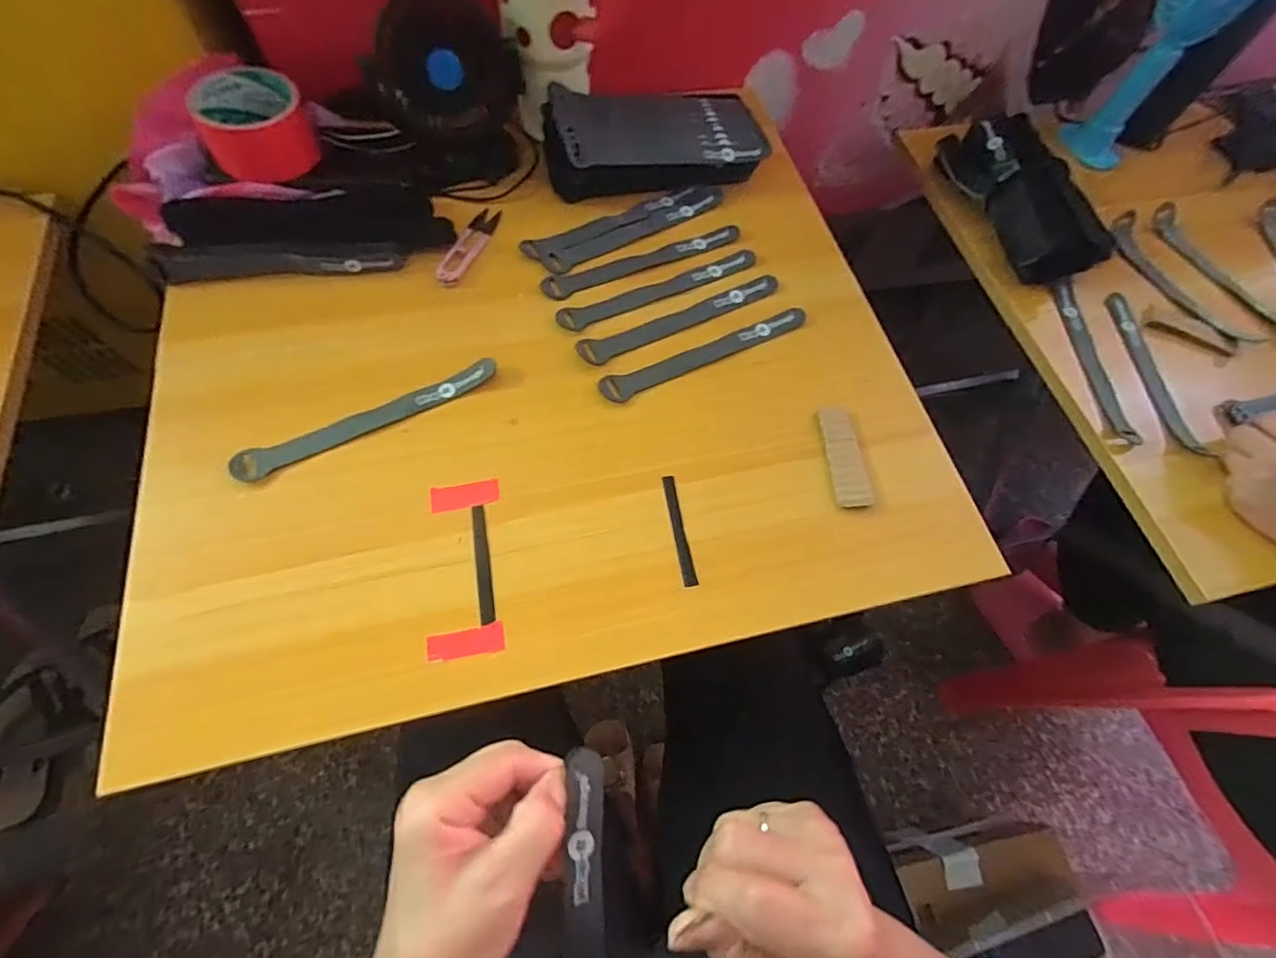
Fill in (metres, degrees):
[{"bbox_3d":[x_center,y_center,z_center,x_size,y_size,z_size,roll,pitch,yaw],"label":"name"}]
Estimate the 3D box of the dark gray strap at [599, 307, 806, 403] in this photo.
[{"bbox_3d":[0.059,-0.105,0.460,0.193,0.011,0.022,-24,69,-14],"label":"dark gray strap"}]

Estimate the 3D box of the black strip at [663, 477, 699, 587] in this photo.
[{"bbox_3d":[0.030,0.035,0.395,0.009,0.004,0.083,-9,66,-8],"label":"black strip"}]

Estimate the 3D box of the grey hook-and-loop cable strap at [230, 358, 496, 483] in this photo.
[{"bbox_3d":[-0.201,-0.048,0.414,0.195,0.009,0.023,-27,69,-15],"label":"grey hook-and-loop cable strap"}]

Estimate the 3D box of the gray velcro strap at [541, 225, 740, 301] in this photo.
[{"bbox_3d":[0.007,-0.199,0.499,0.193,0.004,0.025,-21,68,-13],"label":"gray velcro strap"}]

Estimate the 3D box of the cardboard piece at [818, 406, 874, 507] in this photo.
[{"bbox_3d":[0.159,-0.019,0.420,0.026,0.006,0.085,-4,65,3],"label":"cardboard piece"}]

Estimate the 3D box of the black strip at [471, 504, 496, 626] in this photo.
[{"bbox_3d":[-0.107,0.057,0.376,0.010,0.004,0.085,-9,66,-8],"label":"black strip"}]

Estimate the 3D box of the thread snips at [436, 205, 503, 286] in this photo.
[{"bbox_3d":[-0.150,-0.209,0.487,0.024,0.005,0.097,22,66,7],"label":"thread snips"}]

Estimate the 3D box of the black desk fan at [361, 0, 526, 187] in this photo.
[{"bbox_3d":[-0.161,-0.335,0.475,0.122,0.120,0.059,-16,67,-11],"label":"black desk fan"}]

